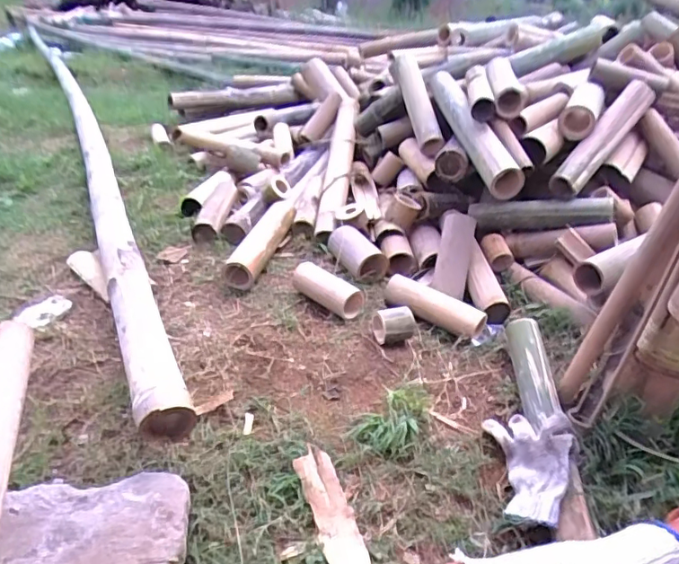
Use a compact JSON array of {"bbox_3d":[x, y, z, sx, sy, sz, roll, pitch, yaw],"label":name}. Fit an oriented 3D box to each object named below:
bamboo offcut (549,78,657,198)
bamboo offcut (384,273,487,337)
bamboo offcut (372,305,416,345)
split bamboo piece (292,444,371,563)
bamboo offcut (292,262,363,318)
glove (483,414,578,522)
[{"bbox_3d":[0.593,-0.332,1.173,0.055,0.061,0.368,30,68,37],"label":"bamboo offcut"},{"bbox_3d":[0.178,0.046,1.001,0.187,0.060,0.059,13,29,18],"label":"bamboo offcut"},{"bbox_3d":[0.096,0.072,0.958,0.065,0.063,0.071,-9,30,-21],"label":"bamboo offcut"},{"bbox_3d":[-0.007,0.311,0.699,0.051,0.017,0.202,-8,46,-21],"label":"split bamboo piece"},{"bbox_3d":[-0.022,0.015,1.029,0.152,0.066,0.050,26,35,37],"label":"bamboo offcut"},{"bbox_3d":[0.268,0.250,0.763,0.121,0.067,0.154,12,29,16],"label":"glove"}]

